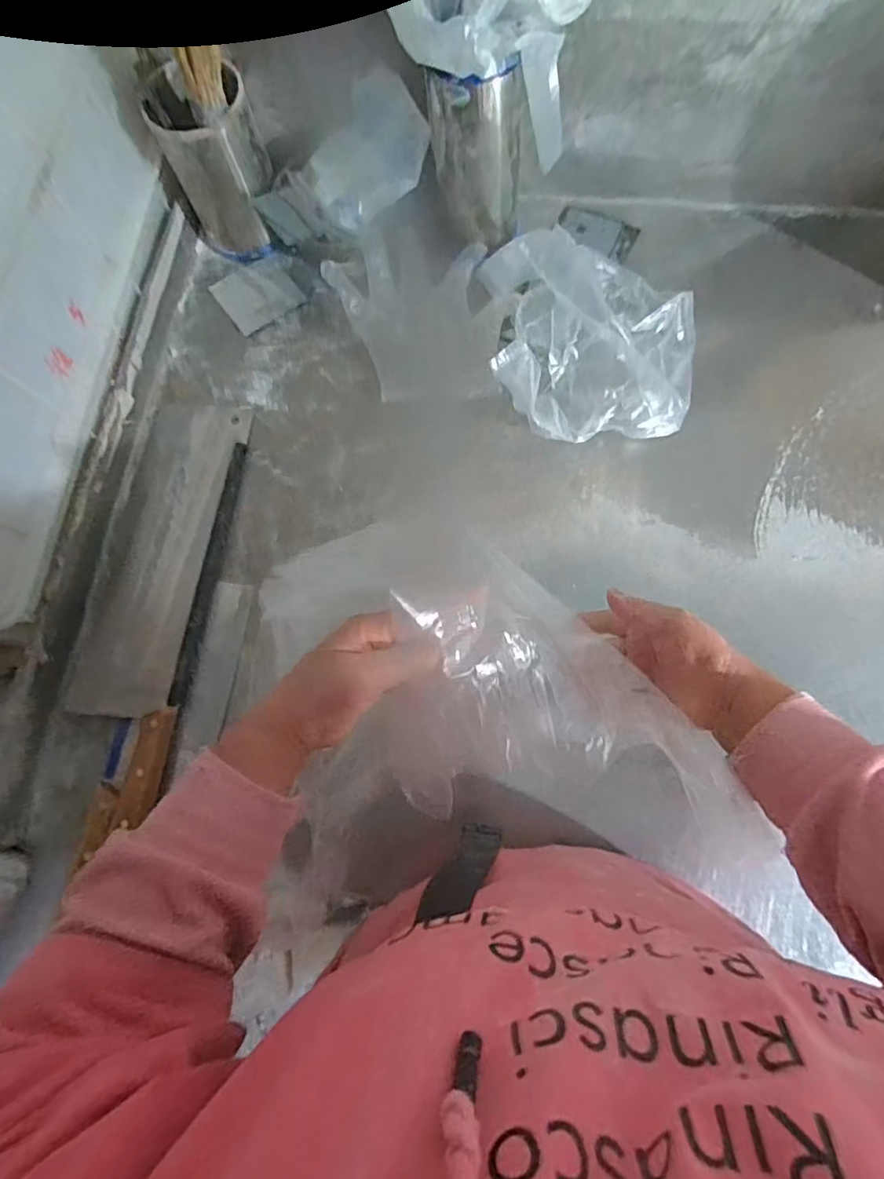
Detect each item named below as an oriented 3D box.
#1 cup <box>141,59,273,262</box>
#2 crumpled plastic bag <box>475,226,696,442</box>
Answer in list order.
[{"bbox_3d":[-0.247,-0.473,0.649,0.101,0.168,0.094,-1,76,4],"label":"cup"},{"bbox_3d":[0.156,-0.255,0.589,0.217,0.101,0.218,0,73,3],"label":"crumpled plastic bag"}]

